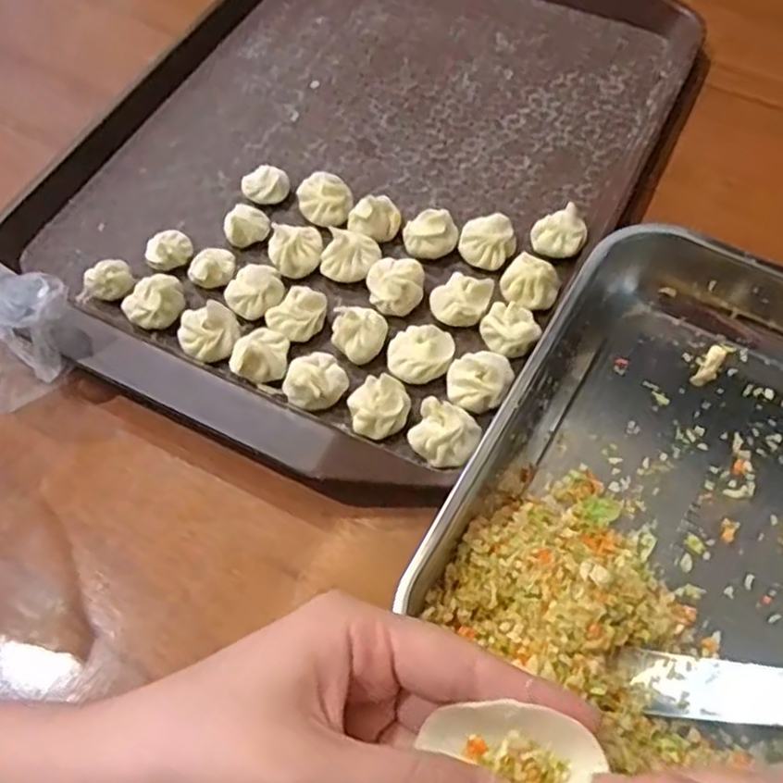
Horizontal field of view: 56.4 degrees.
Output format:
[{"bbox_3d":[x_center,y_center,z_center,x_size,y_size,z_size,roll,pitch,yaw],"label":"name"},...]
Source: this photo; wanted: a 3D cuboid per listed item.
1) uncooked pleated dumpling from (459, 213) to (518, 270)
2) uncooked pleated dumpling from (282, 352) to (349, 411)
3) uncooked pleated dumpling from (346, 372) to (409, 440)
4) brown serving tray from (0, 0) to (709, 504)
[{"bbox_3d":[0.052,-0.079,0.386,0.029,0.018,0.026,4,61,2],"label":"uncooked pleated dumpling"},{"bbox_3d":[-0.037,-0.005,0.351,0.029,0.014,0.026,-30,65,-16],"label":"uncooked pleated dumpling"},{"bbox_3d":[-0.006,0.006,0.341,0.027,0.014,0.026,0,61,0],"label":"uncooked pleated dumpling"},{"bbox_3d":[-0.012,-0.152,0.426,0.300,0.021,0.405,24,64,13],"label":"brown serving tray"}]

